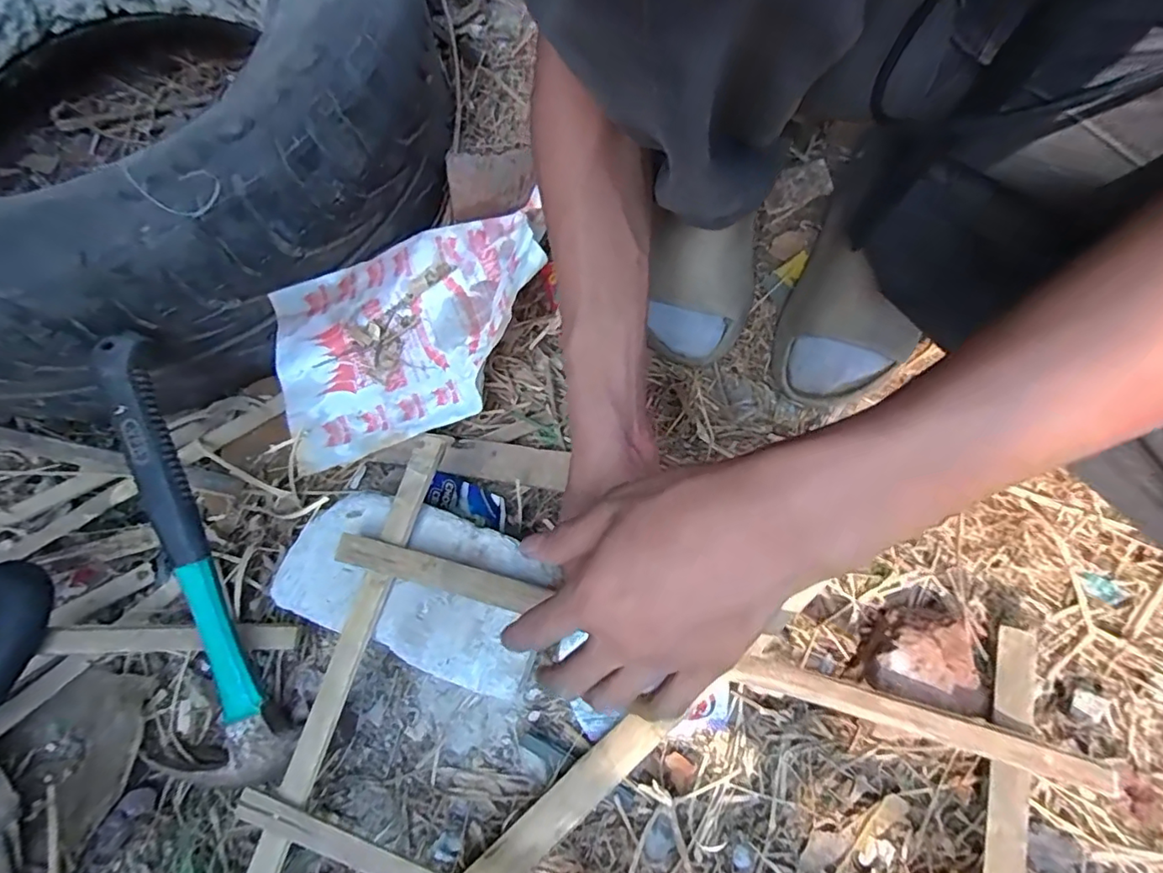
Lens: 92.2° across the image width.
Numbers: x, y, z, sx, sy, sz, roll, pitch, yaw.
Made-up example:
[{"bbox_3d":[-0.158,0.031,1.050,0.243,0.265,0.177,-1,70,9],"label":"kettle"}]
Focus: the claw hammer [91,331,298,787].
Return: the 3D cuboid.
[{"bbox_3d":[-0.290,0.091,0.402,0.086,0.025,0.323,-17,92,-4],"label":"claw hammer"}]

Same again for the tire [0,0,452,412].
[{"bbox_3d":[-0.452,-0.321,0.524,0.609,0.197,0.560,28,71,7],"label":"tire"}]

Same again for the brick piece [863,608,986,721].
[{"bbox_3d":[0.236,0.158,0.390,0.073,0.037,0.072,9,68,5],"label":"brick piece"}]

